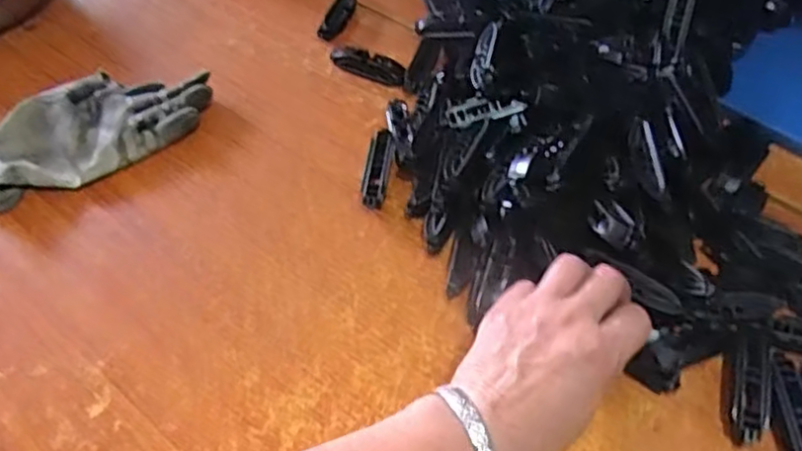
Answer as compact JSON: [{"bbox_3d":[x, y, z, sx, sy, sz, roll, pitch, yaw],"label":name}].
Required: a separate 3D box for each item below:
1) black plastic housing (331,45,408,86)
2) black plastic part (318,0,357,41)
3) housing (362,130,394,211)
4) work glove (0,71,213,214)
[{"bbox_3d":[-0.028,-0.147,0.632,0.082,0.014,0.022,28,59,23],"label":"black plastic housing"},{"bbox_3d":[-0.061,-0.213,0.688,0.020,0.016,0.073,11,54,12],"label":"black plastic part"},{"bbox_3d":[-0.018,-0.045,0.554,0.020,0.016,0.073,2,52,6],"label":"housing"},{"bbox_3d":[-0.267,-0.085,0.591,0.201,0.029,0.102,-30,56,-18],"label":"work glove"}]

